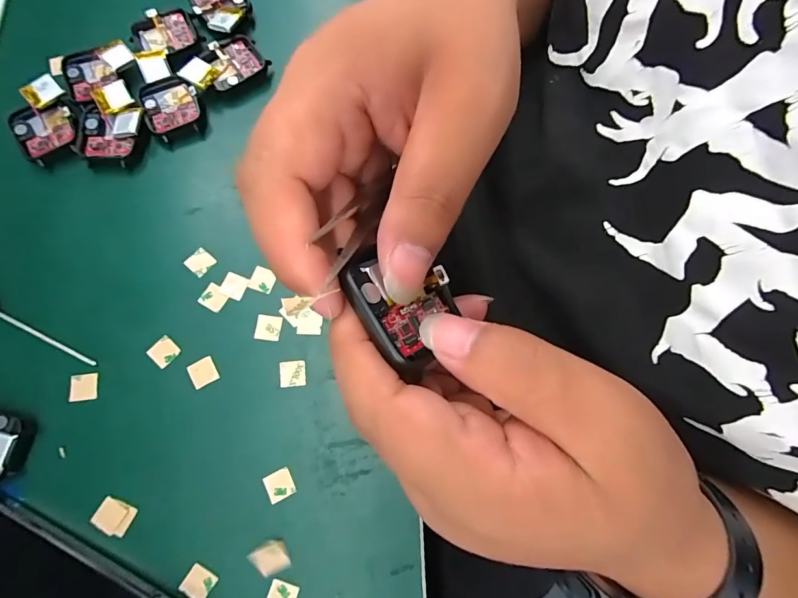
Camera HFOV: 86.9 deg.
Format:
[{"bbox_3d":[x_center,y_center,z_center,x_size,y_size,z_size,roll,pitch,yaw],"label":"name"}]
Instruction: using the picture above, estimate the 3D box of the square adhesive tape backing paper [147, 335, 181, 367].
[{"bbox_3d":[-0.144,0.032,0.257,0.016,0.004,0.015,40,78,8],"label":"square adhesive tape backing paper"}]

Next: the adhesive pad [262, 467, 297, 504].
[{"bbox_3d":[-0.069,0.106,0.241,0.016,0.004,0.015,-27,78,-8],"label":"adhesive pad"}]

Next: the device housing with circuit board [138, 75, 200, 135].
[{"bbox_3d":[-0.159,-0.135,0.294,0.036,0.012,0.041,-22,77,-7],"label":"device housing with circuit board"}]

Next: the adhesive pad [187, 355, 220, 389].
[{"bbox_3d":[-0.119,0.044,0.255,0.016,0.004,0.016,-28,78,-8],"label":"adhesive pad"}]

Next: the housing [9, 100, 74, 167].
[{"bbox_3d":[-0.238,-0.115,0.285,0.039,0.006,0.042,-33,79,-9],"label":"housing"}]

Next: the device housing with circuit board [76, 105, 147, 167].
[{"bbox_3d":[-0.196,-0.111,0.282,0.045,0.013,0.038,8,76,0],"label":"device housing with circuit board"}]

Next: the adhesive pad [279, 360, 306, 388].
[{"bbox_3d":[-0.065,0.045,0.257,0.015,0.004,0.015,-5,76,-3],"label":"adhesive pad"}]

